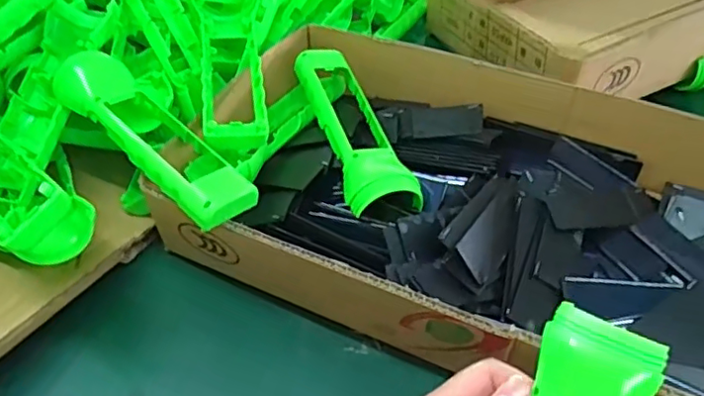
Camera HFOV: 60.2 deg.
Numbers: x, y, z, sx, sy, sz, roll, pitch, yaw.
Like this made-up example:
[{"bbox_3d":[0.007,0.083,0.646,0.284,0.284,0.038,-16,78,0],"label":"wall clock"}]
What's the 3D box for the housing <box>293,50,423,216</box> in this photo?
[{"bbox_3d":[0.000,-0.050,0.438,0.047,0.033,0.155,-14,48,-11],"label":"housing"}]

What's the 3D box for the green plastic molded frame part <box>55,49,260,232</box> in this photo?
[{"bbox_3d":[-0.127,-0.046,0.379,0.161,0.025,0.044,35,57,29],"label":"green plastic molded frame part"}]

